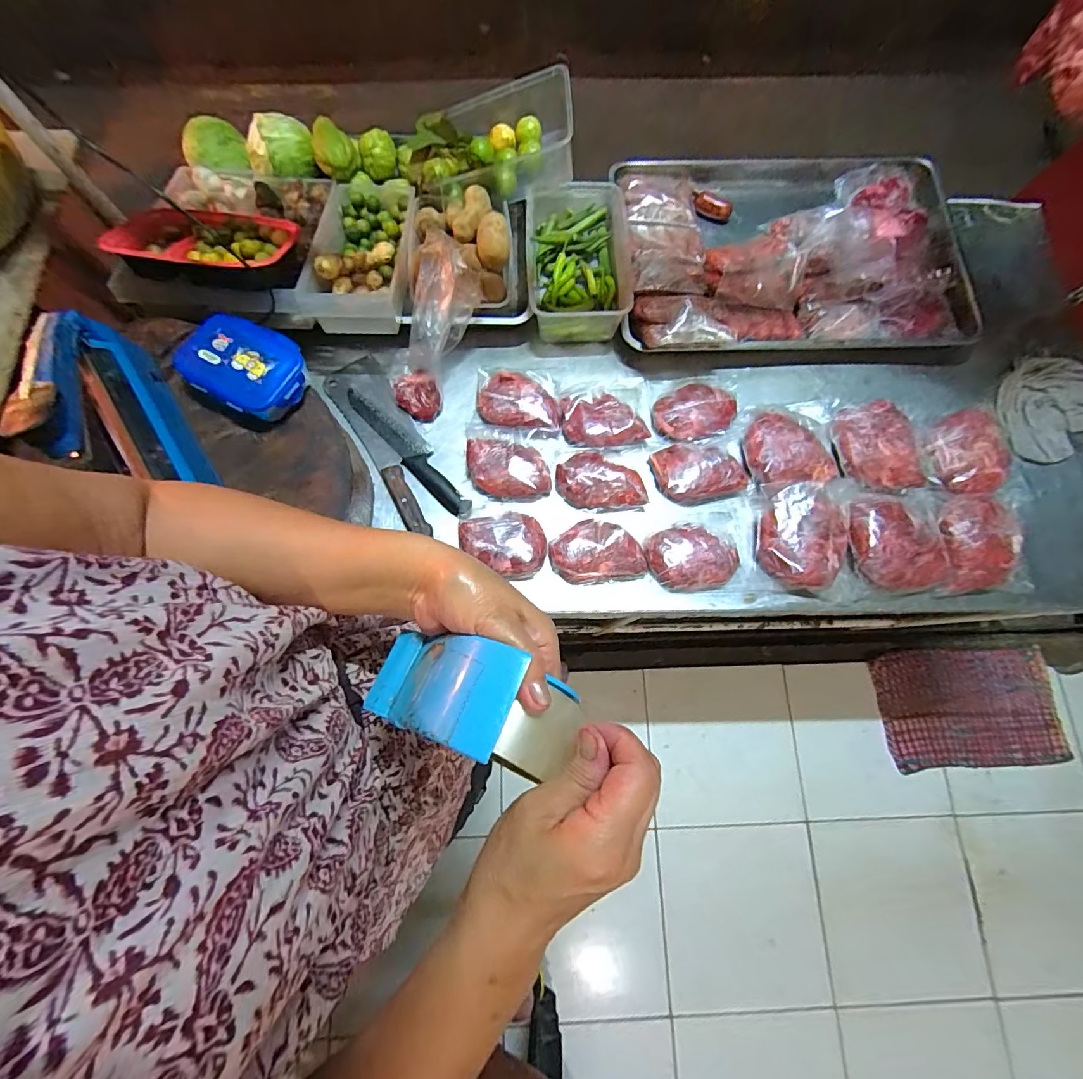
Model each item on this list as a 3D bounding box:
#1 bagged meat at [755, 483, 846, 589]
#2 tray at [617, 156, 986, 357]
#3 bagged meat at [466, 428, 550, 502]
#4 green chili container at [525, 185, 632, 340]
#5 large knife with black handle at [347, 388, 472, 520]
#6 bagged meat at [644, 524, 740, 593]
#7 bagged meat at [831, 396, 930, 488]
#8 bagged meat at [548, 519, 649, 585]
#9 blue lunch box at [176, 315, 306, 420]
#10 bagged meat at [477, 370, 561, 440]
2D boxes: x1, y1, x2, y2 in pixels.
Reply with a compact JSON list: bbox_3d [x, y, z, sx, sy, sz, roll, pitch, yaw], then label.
[{"bbox_3d":[0.377,-0.004,0.662,0.112,0.050,0.147,15,76,1],"label":"bagged meat"},{"bbox_3d":[0.420,-0.497,0.762,0.568,0.060,0.422,0,76,-2],"label":"tray"},{"bbox_3d":[-0.049,-0.112,0.686,0.127,0.037,0.107,3,76,-1],"label":"bagged meat"},{"bbox_3d":[0.060,-0.456,0.749,0.167,0.071,0.252,0,76,-2],"label":"green chili container"},{"bbox_3d":[-0.200,-0.138,0.693,0.283,0.015,0.045,44,79,8],"label":"large knife with black handle"},{"bbox_3d":[0.216,0.027,0.658,0.122,0.032,0.094,-9,77,-4],"label":"bagged meat"},{"bbox_3d":[0.506,-0.145,0.691,0.112,0.030,0.135,5,76,-1],"label":"bagged meat"},{"bbox_3d":[0.080,0.019,0.657,0.131,0.031,0.084,-6,77,-4],"label":"bagged meat"},{"bbox_3d":[-0.386,-0.228,0.592,0.156,0.046,0.118,24,77,4],"label":"blue lunch box"},{"bbox_3d":[-0.036,-0.214,0.708,0.135,0.022,0.106,7,76,0],"label":"bagged meat"}]

